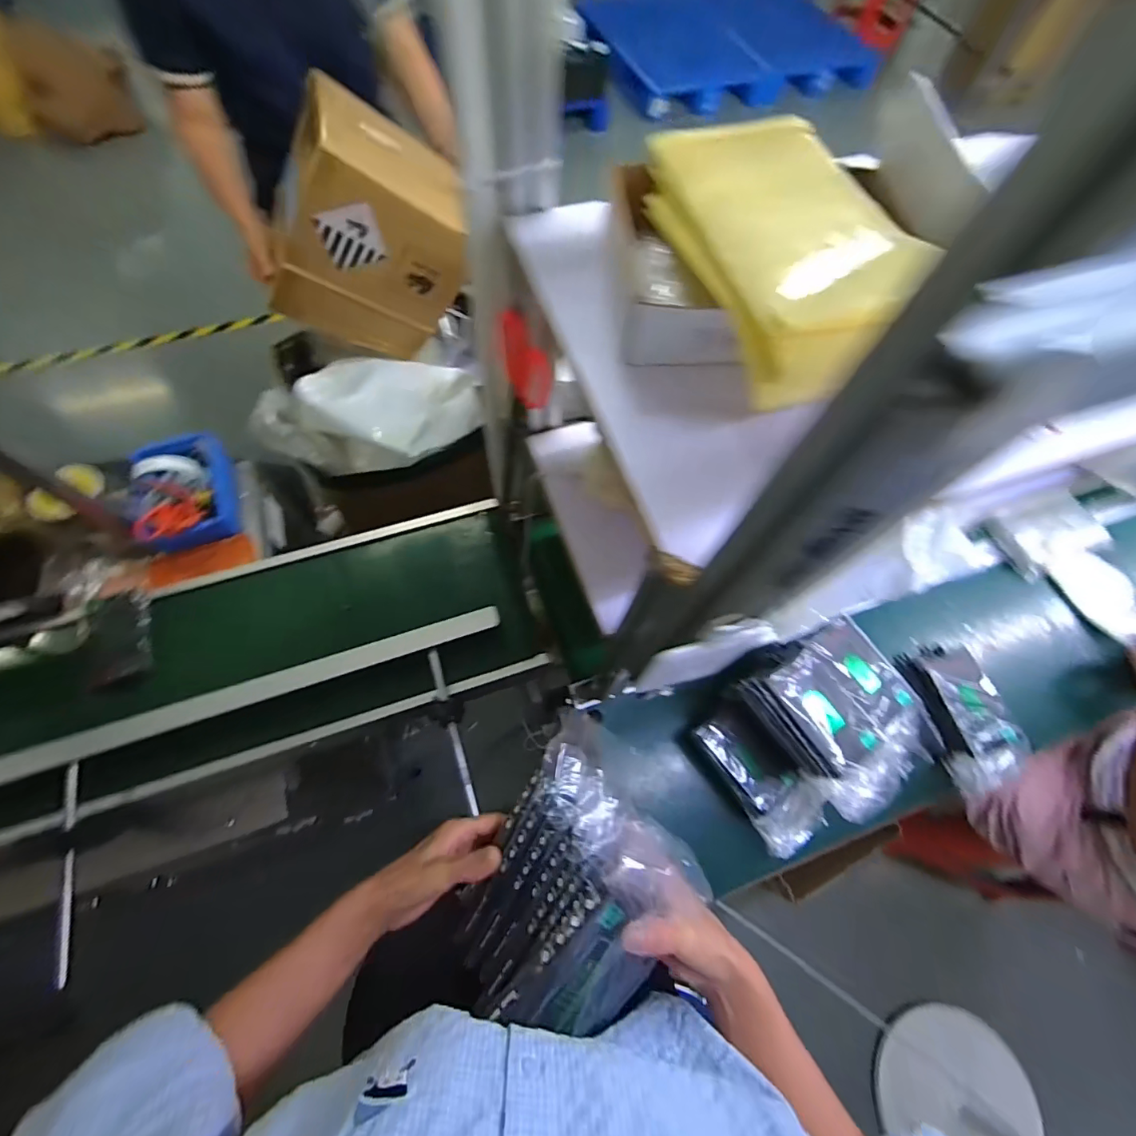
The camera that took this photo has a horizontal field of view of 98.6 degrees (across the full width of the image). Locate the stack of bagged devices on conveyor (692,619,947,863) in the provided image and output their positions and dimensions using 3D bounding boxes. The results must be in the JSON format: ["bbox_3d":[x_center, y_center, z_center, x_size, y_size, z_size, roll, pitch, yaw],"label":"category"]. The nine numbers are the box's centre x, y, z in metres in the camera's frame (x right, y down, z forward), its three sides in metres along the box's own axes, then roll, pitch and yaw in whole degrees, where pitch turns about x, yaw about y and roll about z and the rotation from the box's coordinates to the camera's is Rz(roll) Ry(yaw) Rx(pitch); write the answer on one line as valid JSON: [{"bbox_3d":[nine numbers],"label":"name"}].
[{"bbox_3d":[0.327,0.219,0.664,0.245,0.163,0.211,-32,71,-15],"label":"stack of bagged devices on conveyor"}]

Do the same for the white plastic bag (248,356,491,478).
[{"bbox_3d":[-0.464,-0.366,1.164,0.442,0.167,0.273,2,66,-2],"label":"white plastic bag"}]

